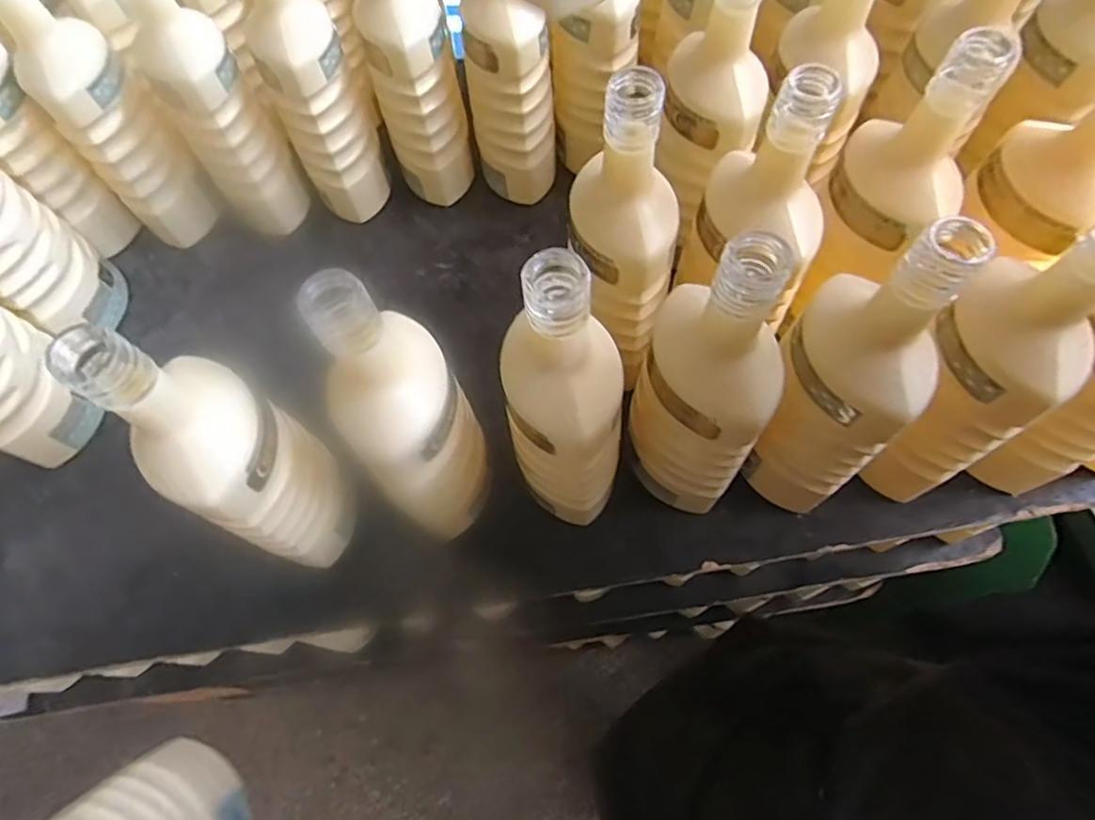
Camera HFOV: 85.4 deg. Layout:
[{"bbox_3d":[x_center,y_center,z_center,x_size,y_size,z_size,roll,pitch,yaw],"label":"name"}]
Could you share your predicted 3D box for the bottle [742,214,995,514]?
[{"bbox_3d":[0.180,-0.011,0.369,0.084,0.228,0.067,32,71,15],"label":"bottle"}]

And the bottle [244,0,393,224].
[{"bbox_3d":[-0.201,-0.277,0.509,0.073,0.241,0.066,-28,68,-10],"label":"bottle"}]

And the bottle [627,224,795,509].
[{"bbox_3d":[0.087,-0.006,0.354,0.071,0.222,0.066,8,67,6],"label":"bottle"}]

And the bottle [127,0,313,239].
[{"bbox_3d":[-0.284,-0.262,0.500,0.072,0.233,0.086,-35,69,-12],"label":"bottle"}]

